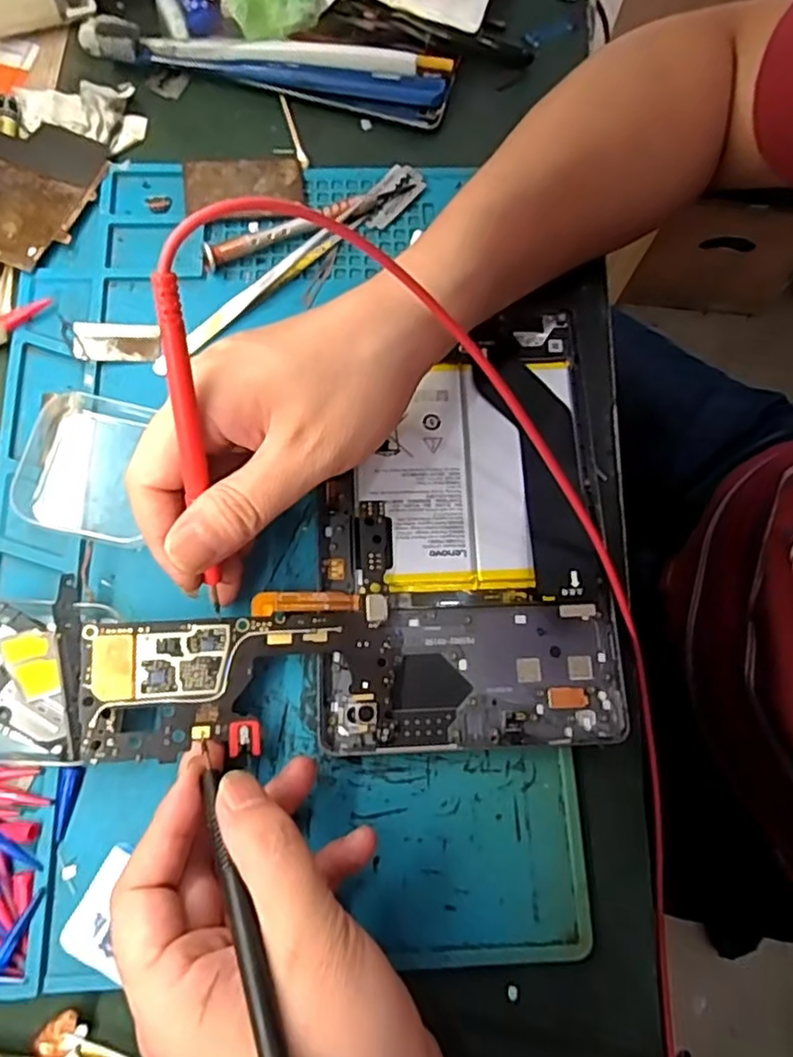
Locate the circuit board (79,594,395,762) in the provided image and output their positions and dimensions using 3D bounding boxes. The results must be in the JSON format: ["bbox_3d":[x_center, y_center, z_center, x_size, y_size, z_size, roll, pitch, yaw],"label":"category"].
[{"bbox_3d":[-0.061,0.056,0.271,0.121,0.008,0.052,-11,74,-13],"label":"circuit board"}]

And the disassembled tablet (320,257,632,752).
[{"bbox_3d":[0.040,-0.016,0.304,0.134,0.015,0.221,3,73,-1],"label":"disassembled tablet"}]

